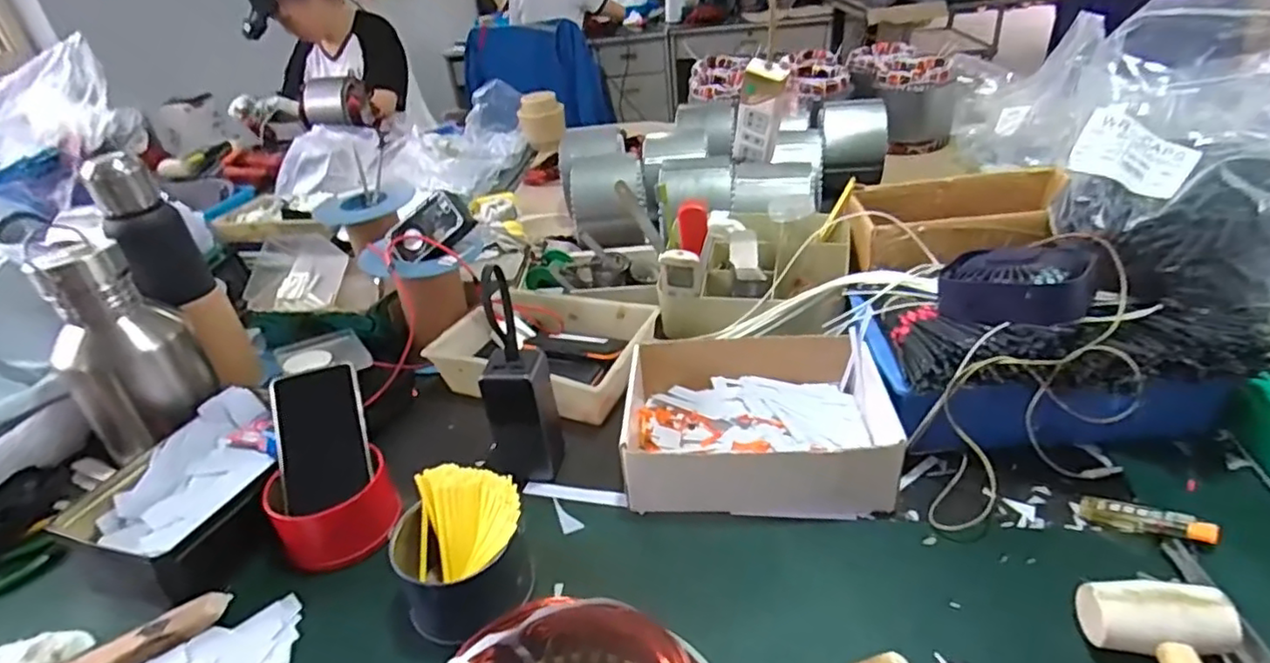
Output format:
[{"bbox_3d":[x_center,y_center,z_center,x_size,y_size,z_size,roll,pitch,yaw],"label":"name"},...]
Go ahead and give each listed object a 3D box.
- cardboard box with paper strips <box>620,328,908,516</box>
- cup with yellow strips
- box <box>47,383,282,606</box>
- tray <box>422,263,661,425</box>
[{"bbox_3d":[0.123,0.083,0.636,0.252,0.063,0.198,-2,33,7],"label":"cardboard box with paper strips"},{"bbox_3d":[-0.138,0.175,0.516,0.099,0.094,0.095,-5,33,3],"label":"cup with yellow strips"},{"bbox_3d":[-0.399,0.148,0.614,0.156,0.058,0.210,8,35,22],"label":"box"},{"bbox_3d":[-0.098,0.021,0.780,0.269,0.062,0.178,13,38,28],"label":"tray"}]

